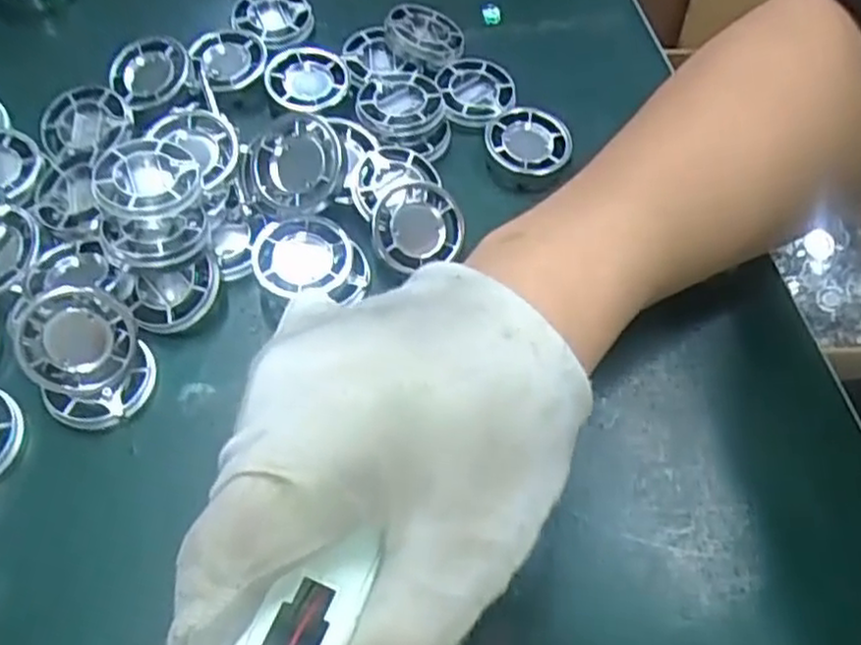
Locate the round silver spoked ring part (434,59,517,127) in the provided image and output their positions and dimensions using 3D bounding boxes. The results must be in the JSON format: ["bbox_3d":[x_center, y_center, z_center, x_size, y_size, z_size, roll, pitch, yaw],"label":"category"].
[{"bbox_3d":[0.021,-0.108,0.368,0.037,0.009,0.039,2,61,-3],"label":"round silver spoked ring part"}]

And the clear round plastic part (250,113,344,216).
[{"bbox_3d":[-0.053,-0.062,0.307,0.037,0.008,0.037,0,97,4],"label":"clear round plastic part"}]

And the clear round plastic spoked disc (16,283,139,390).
[{"bbox_3d":[-0.124,0.006,0.270,0.037,0.004,0.036,-3,103,-15],"label":"clear round plastic spoked disc"}]

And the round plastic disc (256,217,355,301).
[{"bbox_3d":[-0.050,-0.024,0.306,0.036,0.015,0.032,2,61,-3],"label":"round plastic disc"}]

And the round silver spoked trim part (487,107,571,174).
[{"bbox_3d":[0.044,-0.082,0.350,0.038,0.005,0.037,1,65,-3],"label":"round silver spoked trim part"}]

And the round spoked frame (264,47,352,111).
[{"bbox_3d":[-0.059,-0.114,0.361,0.036,0.008,0.037,2,61,-3],"label":"round spoked frame"}]

